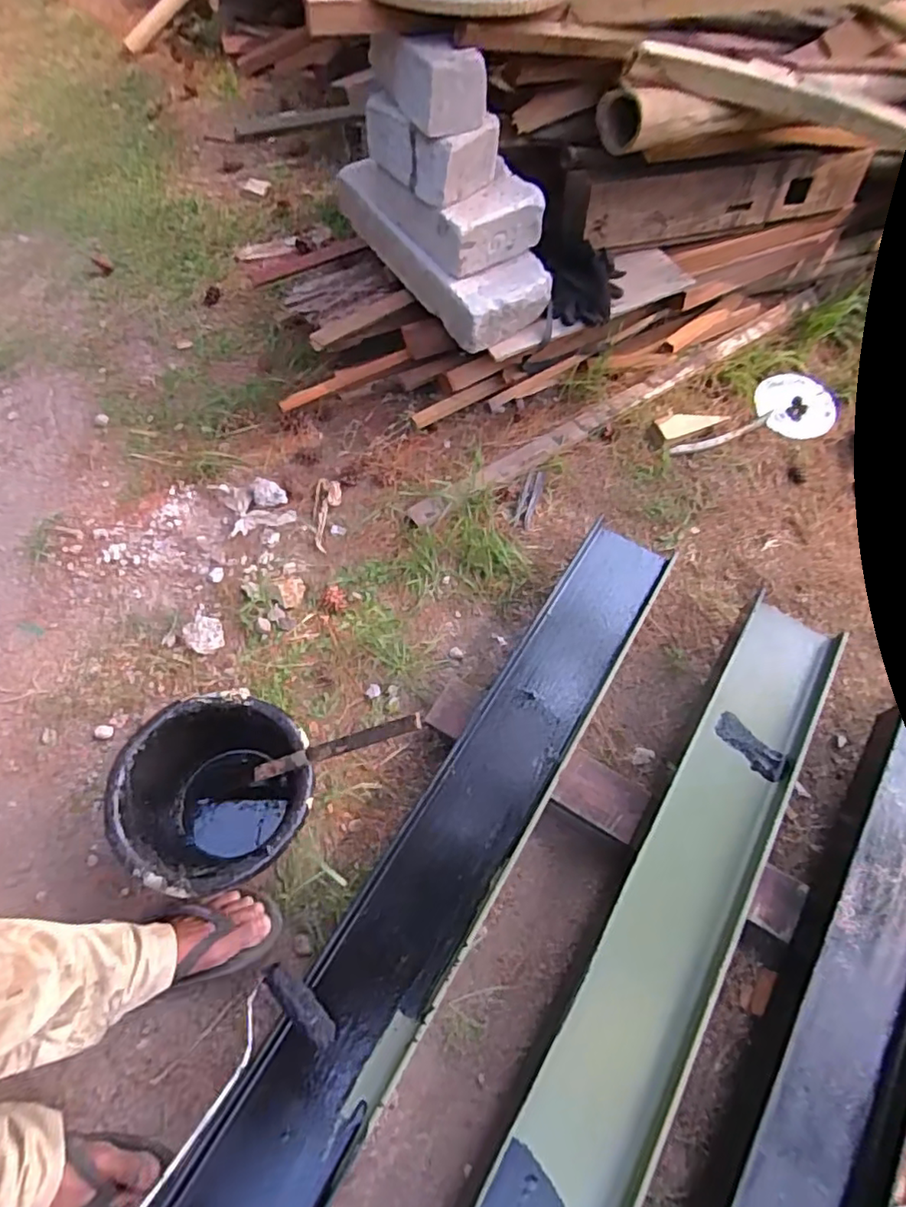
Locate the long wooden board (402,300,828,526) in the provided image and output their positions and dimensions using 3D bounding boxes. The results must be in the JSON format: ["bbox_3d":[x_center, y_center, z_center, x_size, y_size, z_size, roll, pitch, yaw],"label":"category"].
[{"bbox_3d":[0.424,-0.485,1.382,1.250,0.034,0.062,-34,69,-17],"label":"long wooden board"}]

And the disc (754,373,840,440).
[{"bbox_3d":[0.826,-0.479,1.459,0.222,0.023,0.180,-31,68,-16],"label":"disc"}]

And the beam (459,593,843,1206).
[{"bbox_3d":[0.096,0.666,0.685,0.176,0.123,1.799,33,64,14],"label":"beam"}]

